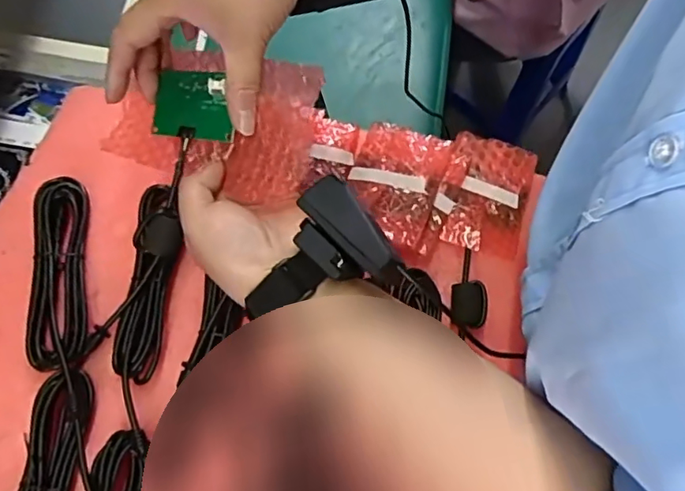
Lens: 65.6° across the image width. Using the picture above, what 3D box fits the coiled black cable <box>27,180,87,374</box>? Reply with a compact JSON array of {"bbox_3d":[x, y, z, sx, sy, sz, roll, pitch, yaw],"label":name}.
[{"bbox_3d":[-0.212,0.016,0.399,0.035,0.032,0.149,-8,77,-3],"label":"coiled black cable"}]

